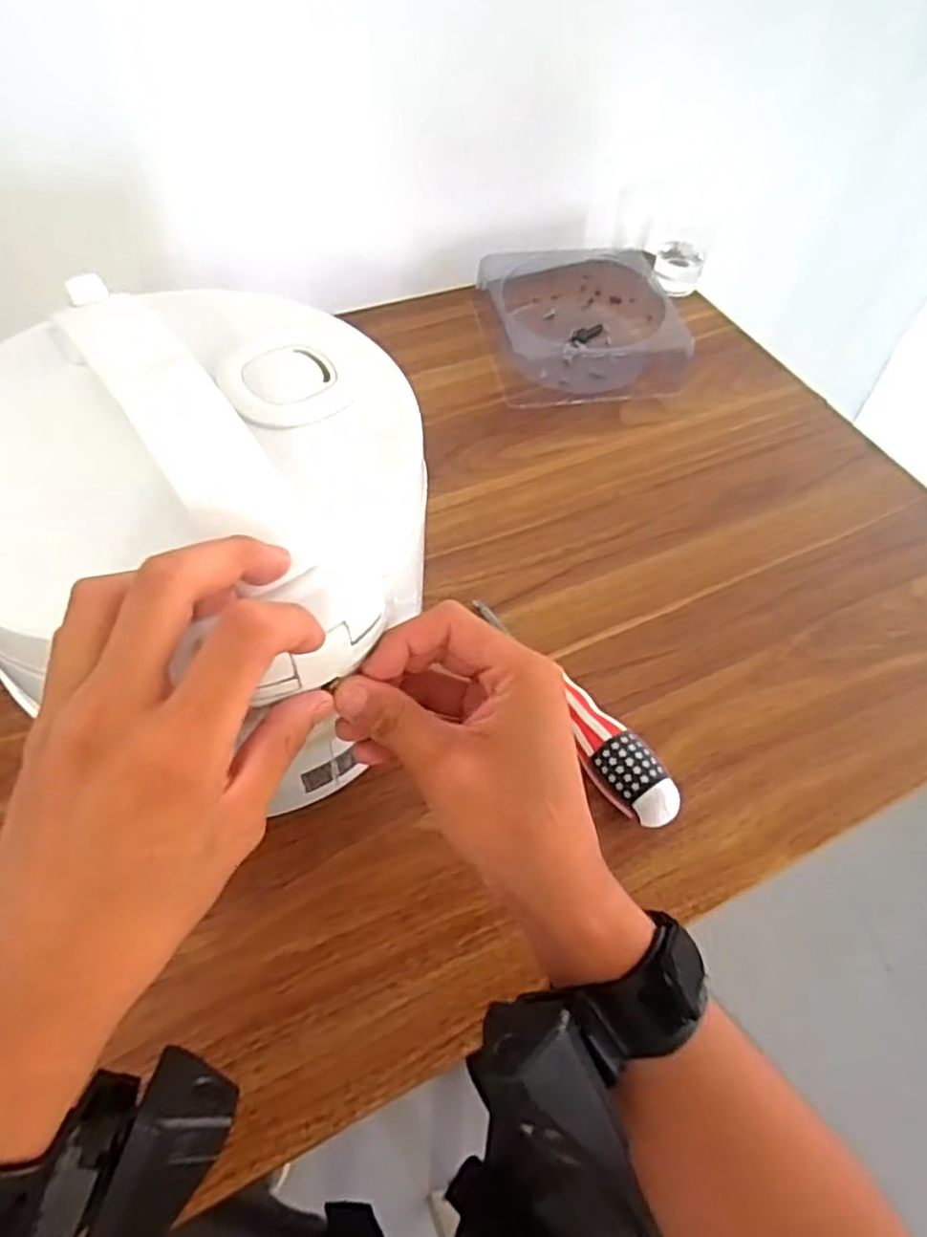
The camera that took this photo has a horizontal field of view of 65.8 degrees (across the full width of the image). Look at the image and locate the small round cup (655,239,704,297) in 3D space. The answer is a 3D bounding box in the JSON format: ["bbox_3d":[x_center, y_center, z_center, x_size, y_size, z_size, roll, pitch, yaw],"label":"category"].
[{"bbox_3d":[0.233,-0.383,0.778,0.050,0.034,0.050,2,54,-3],"label":"small round cup"}]

